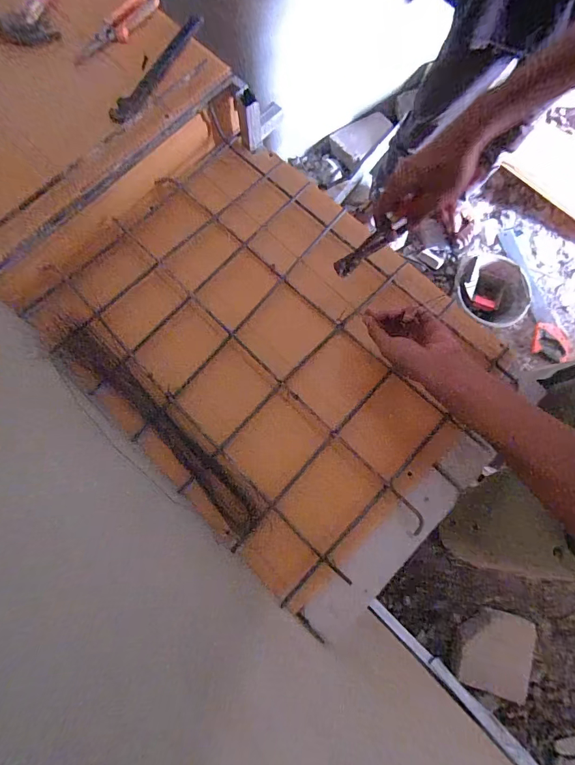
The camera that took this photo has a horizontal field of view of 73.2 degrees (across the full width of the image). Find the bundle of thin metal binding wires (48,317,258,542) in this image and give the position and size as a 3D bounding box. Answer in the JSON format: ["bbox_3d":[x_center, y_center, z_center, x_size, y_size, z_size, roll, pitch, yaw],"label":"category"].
[{"bbox_3d":[-0.213,0.063,0.601,0.442,0.028,0.065,44,82,9],"label":"bundle of thin metal binding wires"}]

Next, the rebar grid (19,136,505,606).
[{"bbox_3d":[-0.037,-0.074,0.640,0.516,0.044,0.685,-43,80,-7],"label":"rebar grid"}]

